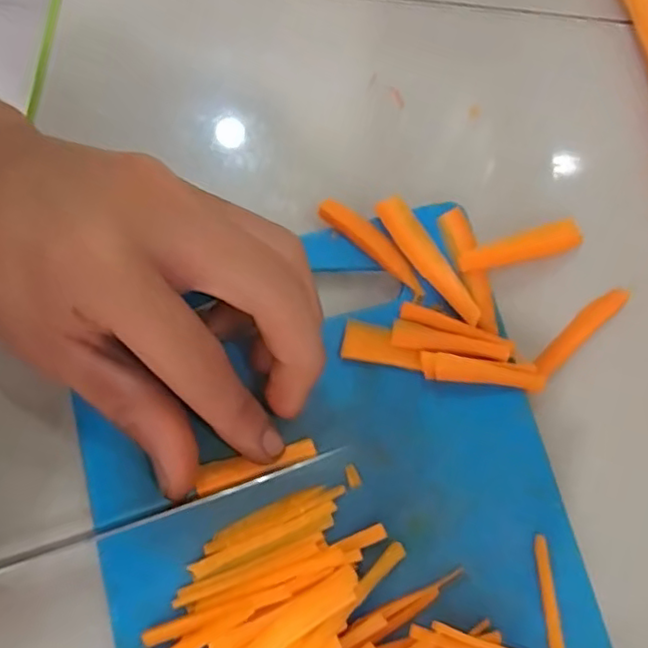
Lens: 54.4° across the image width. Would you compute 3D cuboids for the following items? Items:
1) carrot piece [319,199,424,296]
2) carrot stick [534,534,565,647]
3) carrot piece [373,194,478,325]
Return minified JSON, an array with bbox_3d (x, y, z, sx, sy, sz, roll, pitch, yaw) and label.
[{"bbox_3d":[0.018,-0.029,0.221,0.045,0.004,0.011,41,80,10],"label":"carrot piece"},{"bbox_3d":[0.071,0.088,0.198,0.005,0.004,0.039,-3,76,0],"label":"carrot stick"},{"bbox_3d":[0.037,-0.023,0.219,0.010,0.004,0.053,-33,78,-7],"label":"carrot piece"}]

